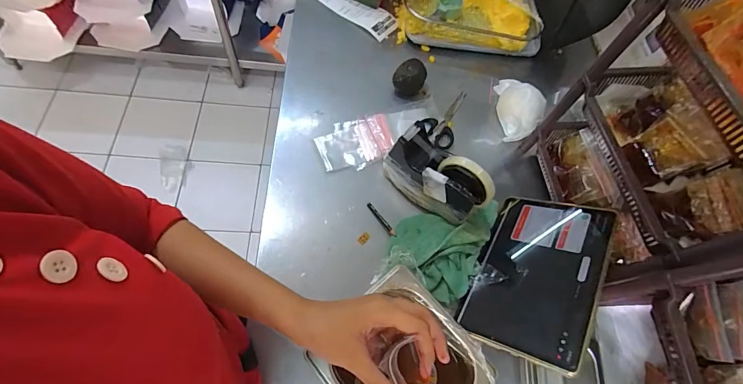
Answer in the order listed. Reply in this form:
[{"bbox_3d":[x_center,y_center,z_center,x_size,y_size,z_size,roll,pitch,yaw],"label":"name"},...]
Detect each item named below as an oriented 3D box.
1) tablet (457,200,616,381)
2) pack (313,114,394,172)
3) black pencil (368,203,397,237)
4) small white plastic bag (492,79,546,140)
[{"bbox_3d":[0.241,0.114,0.530,0.160,0.009,0.255,10,54,39],"label":"tablet"},{"bbox_3d":[-0.028,-0.089,0.645,0.134,0.012,0.095,-13,66,-9],"label":"pack"},{"bbox_3d":[0.017,0.045,0.586,0.009,0.007,0.071,-33,70,-17],"label":"black pencil"},{"bbox_3d":[0.287,-0.171,0.707,0.074,0.067,0.137,-2,66,-9],"label":"small white plastic bag"}]

